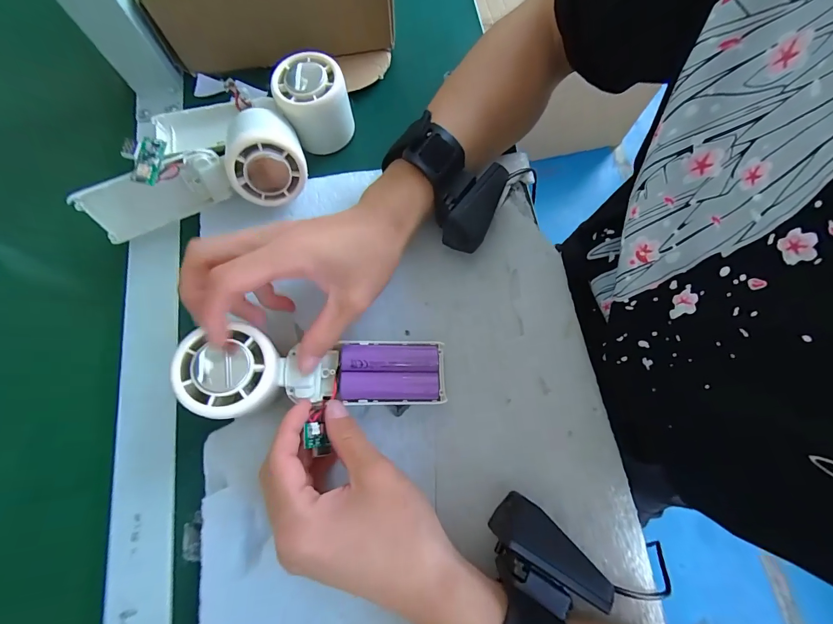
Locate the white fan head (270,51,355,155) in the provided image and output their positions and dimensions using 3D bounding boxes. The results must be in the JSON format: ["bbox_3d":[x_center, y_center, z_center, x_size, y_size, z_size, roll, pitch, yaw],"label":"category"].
[{"bbox_3d":[-0.084,-0.172,0.304,0.053,0.053,0.048,-18,74,-5],"label":"white fan head"}]

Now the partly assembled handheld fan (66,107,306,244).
[{"bbox_3d":[-0.169,-0.104,0.280,0.165,0.058,0.067,-19,74,-5],"label":"partly assembled handheld fan"}]

